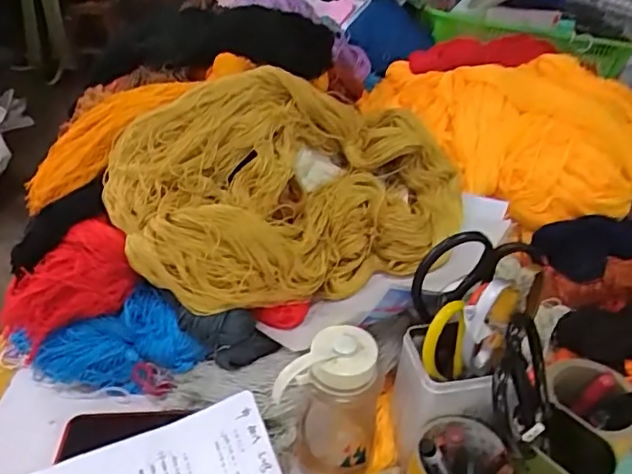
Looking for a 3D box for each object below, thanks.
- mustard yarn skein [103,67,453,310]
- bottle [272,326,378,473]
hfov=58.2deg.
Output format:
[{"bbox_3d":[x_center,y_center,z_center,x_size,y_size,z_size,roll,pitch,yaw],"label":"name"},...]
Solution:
[{"bbox_3d":[-0.029,-0.063,0.657,0.397,0.089,0.268,-8,78,-17],"label":"mustard yarn skein"},{"bbox_3d":[0.012,0.162,0.538,0.092,0.166,0.071,5,36,3],"label":"bottle"}]

